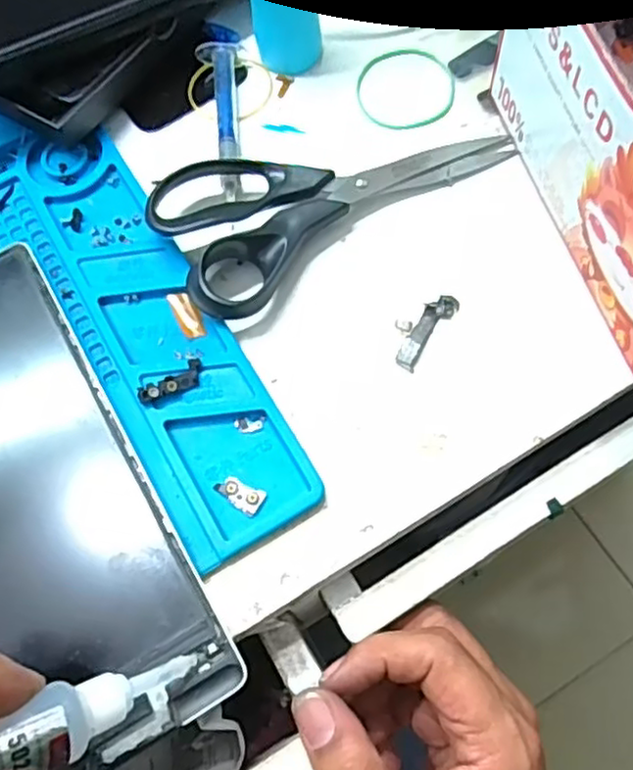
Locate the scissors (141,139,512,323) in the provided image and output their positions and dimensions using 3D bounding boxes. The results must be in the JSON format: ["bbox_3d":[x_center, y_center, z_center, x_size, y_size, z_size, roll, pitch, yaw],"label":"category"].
[{"bbox_3d":[0.004,-0.101,0.327,0.167,0.025,0.077,-34,69,-9],"label":"scissors"}]

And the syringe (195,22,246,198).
[{"bbox_3d":[-0.051,-0.145,0.354,0.023,0.011,0.110,-2,68,4],"label":"syringe"}]

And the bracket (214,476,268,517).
[{"bbox_3d":[-0.031,0.044,0.278,0.020,0.004,0.011,34,74,16],"label":"bracket"}]

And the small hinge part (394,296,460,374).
[{"bbox_3d":[0.046,-0.026,0.303,0.018,0.005,0.040,34,74,16],"label":"small hinge part"}]

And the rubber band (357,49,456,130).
[{"bbox_3d":[0.047,-0.157,0.357,0.051,0.004,0.052,8,69,8],"label":"rubber band"}]

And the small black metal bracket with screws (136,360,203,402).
[{"bbox_3d":[-0.062,-0.001,0.294,0.029,0.006,0.011,-33,69,-9],"label":"small black metal bracket with screws"}]

